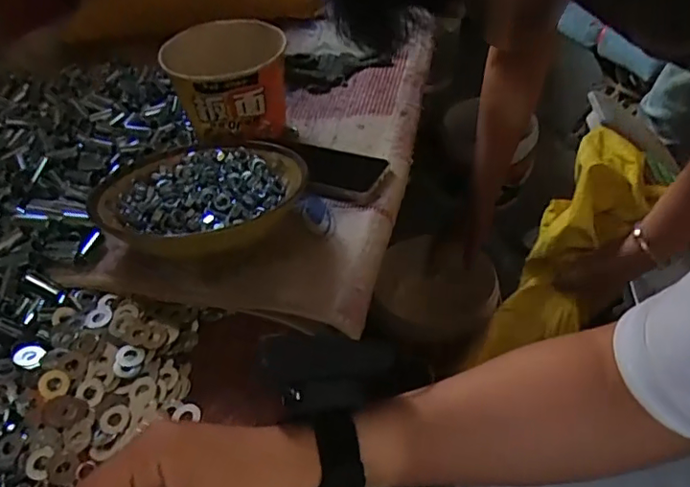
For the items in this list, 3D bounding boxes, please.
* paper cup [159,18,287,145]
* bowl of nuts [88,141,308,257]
[{"bbox_3d":[-0.138,-0.190,0.672,0.137,0.099,0.138,-15,44,-9],"label":"paper cup"},{"bbox_3d":[-0.134,-0.042,0.537,0.191,0.052,0.163,-3,43,3],"label":"bowl of nuts"}]

